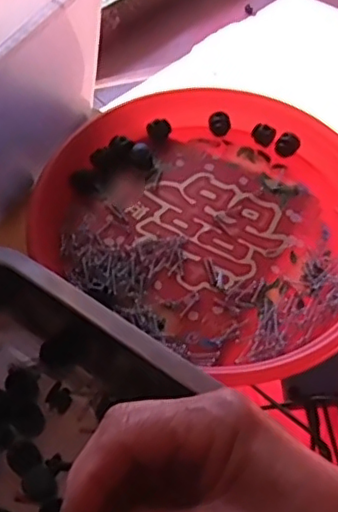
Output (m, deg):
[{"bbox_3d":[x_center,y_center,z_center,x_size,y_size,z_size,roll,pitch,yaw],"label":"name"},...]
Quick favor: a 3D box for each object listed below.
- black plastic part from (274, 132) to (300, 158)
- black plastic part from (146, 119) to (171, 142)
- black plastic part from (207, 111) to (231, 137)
[{"bbox_3d":[0.089,-0.083,0.457,0.017,0.012,0.014,16,59,9],"label":"black plastic part"},{"bbox_3d":[-0.008,-0.097,0.464,0.017,0.008,0.018,34,63,19],"label":"black plastic part"},{"bbox_3d":[0.039,-0.102,0.469,0.018,0.004,0.018,0,92,-7],"label":"black plastic part"}]

